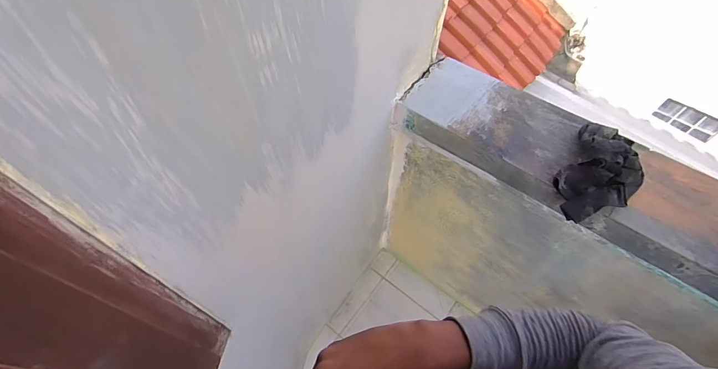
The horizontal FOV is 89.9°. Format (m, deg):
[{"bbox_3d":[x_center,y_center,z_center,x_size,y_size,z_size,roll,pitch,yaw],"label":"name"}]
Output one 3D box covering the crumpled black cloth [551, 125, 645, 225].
[{"bbox_3d":[0.478,-0.023,0.704,0.137,0.066,0.211,34,64,17],"label":"crumpled black cloth"}]

